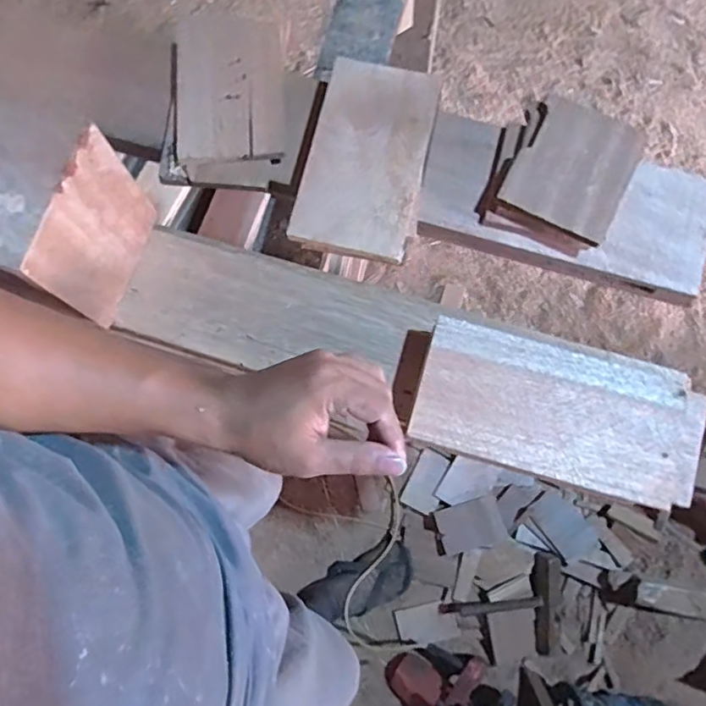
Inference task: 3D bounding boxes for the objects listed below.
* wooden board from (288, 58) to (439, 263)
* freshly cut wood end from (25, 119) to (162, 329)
[{"bbox_3d":[0.014,-0.196,0.561,0.117,0.018,0.198,13,79,4],"label":"wooden board"},{"bbox_3d":[-0.217,-0.099,0.485,0.010,0.141,0.128,15,79,5],"label":"freshly cut wood end"}]

